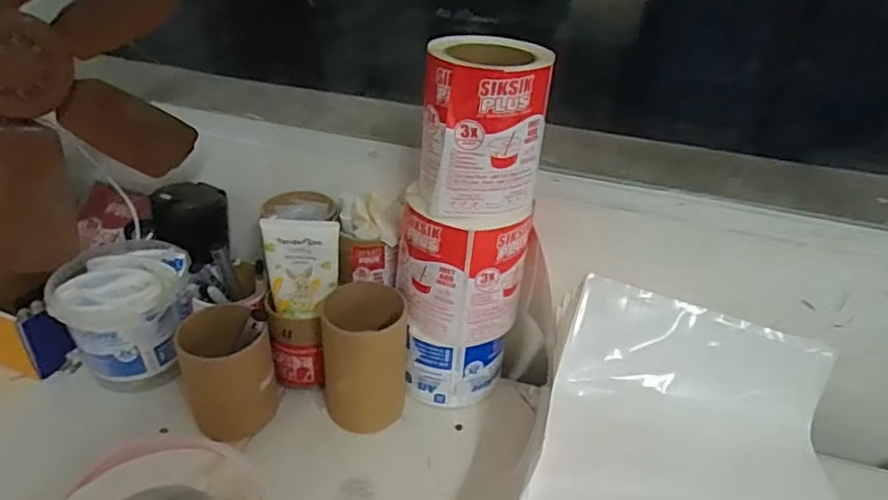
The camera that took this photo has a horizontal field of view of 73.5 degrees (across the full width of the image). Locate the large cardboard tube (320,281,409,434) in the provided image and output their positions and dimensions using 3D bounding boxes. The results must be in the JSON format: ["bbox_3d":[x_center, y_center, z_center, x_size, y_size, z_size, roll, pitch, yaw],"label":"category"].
[{"bbox_3d":[-0.076,0.110,0.584,0.077,0.133,0.091,0,33,-4],"label":"large cardboard tube"}]

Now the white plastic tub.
[{"bbox_3d":[-0.335,0.068,0.630,0.130,0.116,0.119,2,33,-1],"label":"white plastic tub"}]

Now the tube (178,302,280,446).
[{"bbox_3d":[-0.209,0.115,0.580,0.081,0.111,0.081,-11,36,-21],"label":"tube"}]

